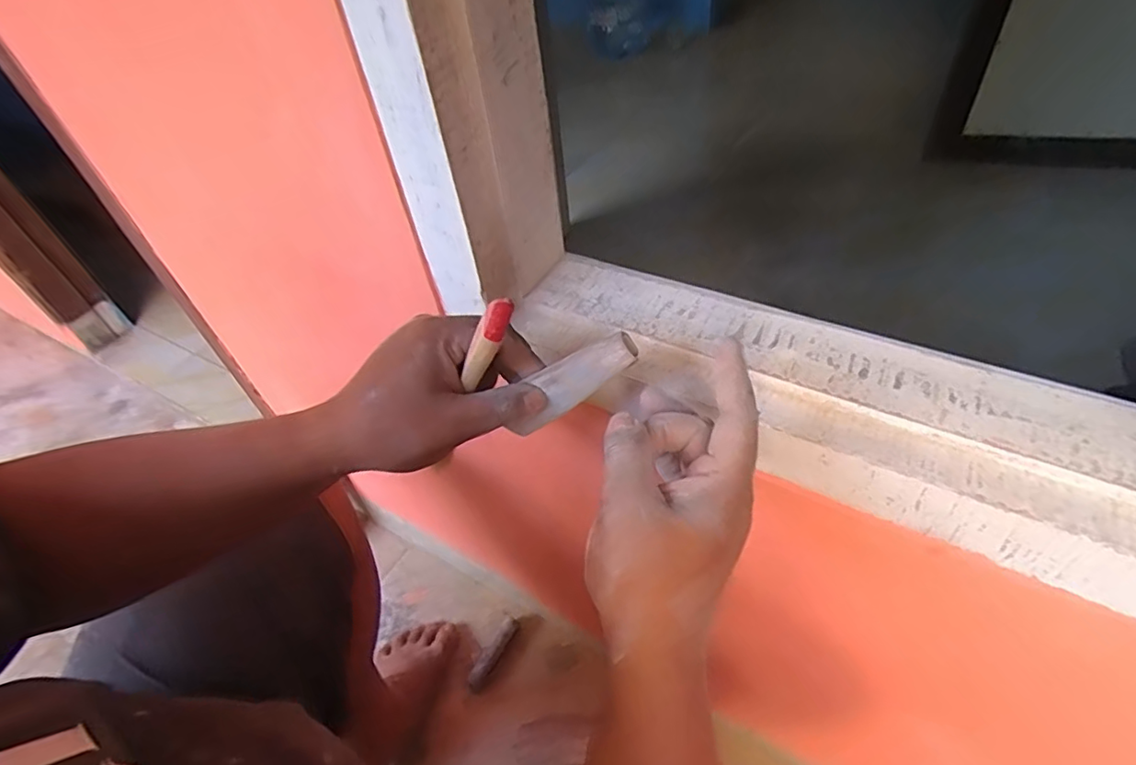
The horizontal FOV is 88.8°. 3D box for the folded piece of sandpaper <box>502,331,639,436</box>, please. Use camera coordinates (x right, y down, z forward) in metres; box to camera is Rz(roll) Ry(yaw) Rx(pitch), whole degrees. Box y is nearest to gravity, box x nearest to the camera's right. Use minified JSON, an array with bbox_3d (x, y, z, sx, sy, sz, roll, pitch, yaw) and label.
[{"bbox_3d":[-0.001,0.002,0.337,0.095,0.027,0.014,-39,32,34],"label":"folded piece of sandpaper"}]

